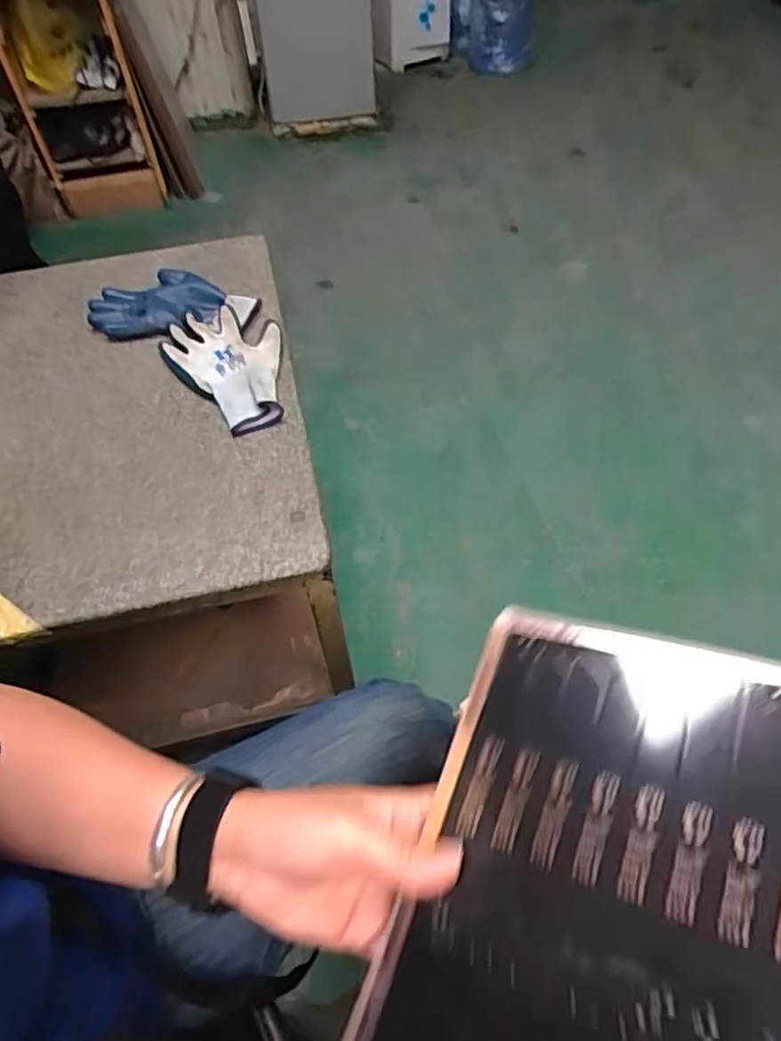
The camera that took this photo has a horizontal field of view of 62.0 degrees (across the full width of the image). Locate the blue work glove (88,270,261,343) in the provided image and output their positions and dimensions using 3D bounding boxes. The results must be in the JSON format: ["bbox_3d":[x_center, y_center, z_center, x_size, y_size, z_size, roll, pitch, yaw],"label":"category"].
[{"bbox_3d":[-0.284,-0.281,0.854,0.210,0.023,0.119,1,54,4],"label":"blue work glove"}]

